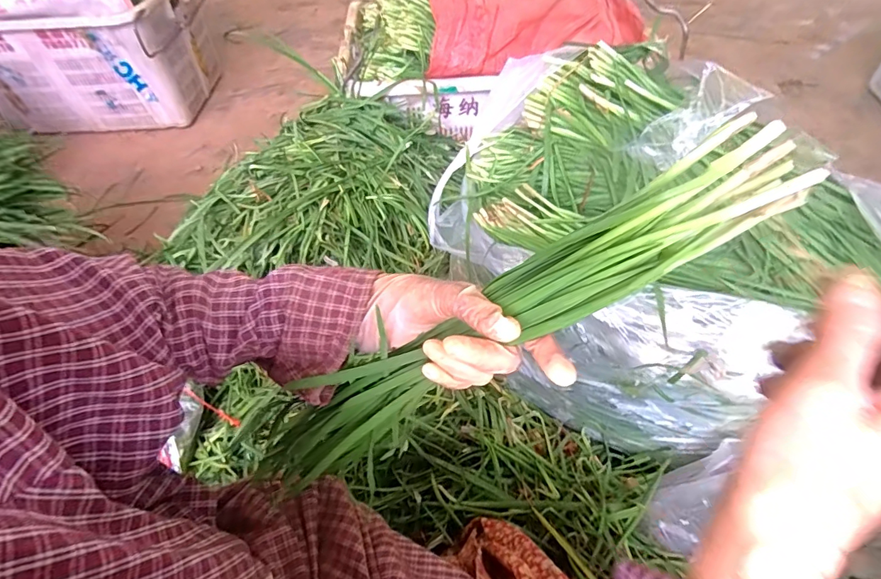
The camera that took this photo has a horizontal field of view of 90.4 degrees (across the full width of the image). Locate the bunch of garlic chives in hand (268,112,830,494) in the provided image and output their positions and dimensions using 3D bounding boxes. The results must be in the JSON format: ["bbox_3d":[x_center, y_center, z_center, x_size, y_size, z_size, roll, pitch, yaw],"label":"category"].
[{"bbox_3d":[0.026,0.035,0.306,0.403,0.064,0.059,-34,51,22],"label":"bunch of garlic chives in hand"}]

